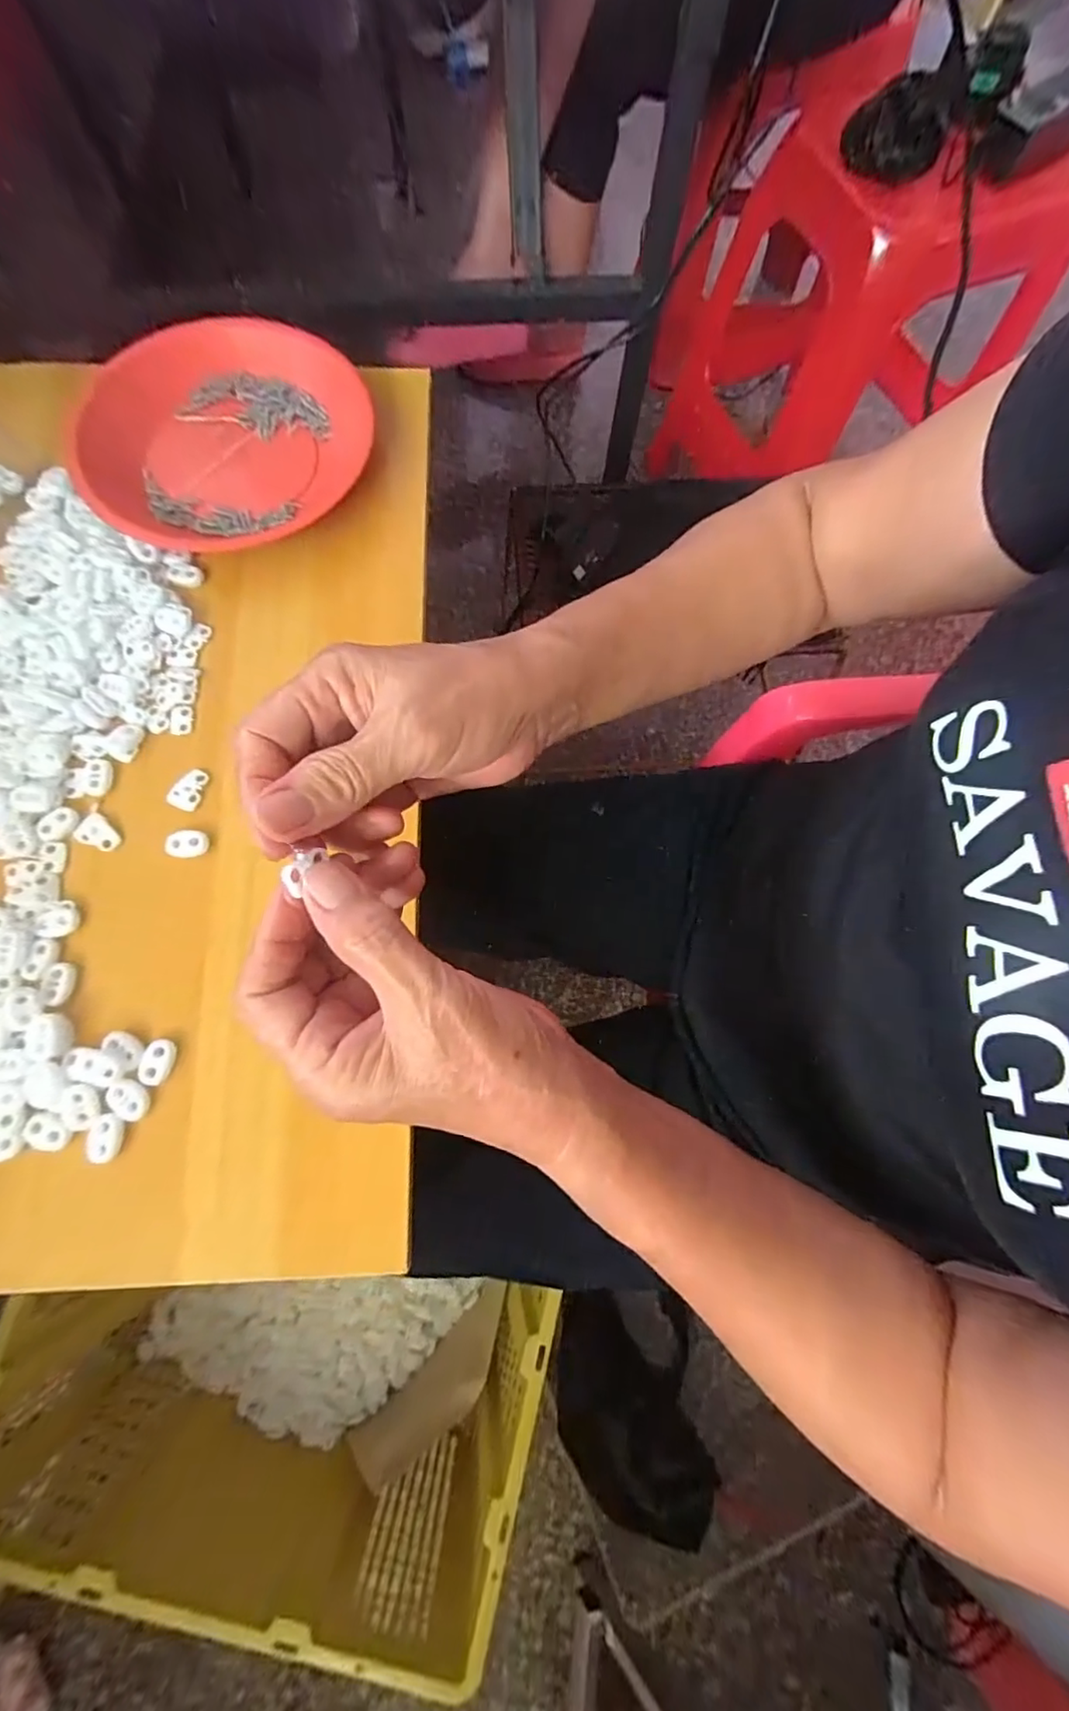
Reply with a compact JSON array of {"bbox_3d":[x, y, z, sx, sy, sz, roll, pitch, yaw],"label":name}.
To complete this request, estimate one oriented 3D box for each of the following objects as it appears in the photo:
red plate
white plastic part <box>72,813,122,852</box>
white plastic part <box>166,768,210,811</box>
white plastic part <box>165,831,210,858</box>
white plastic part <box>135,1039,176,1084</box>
[{"bbox_3d":[-0.214,-0.298,0.401,0.191,0.032,0.181,1,74,-2],"label":"red plate"},{"bbox_3d":[-0.252,-0.014,0.332,0.026,0.004,0.018,18,74,3],"label":"white plastic part"},{"bbox_3d":[-0.205,-0.040,0.339,0.017,0.004,0.026,17,74,3],"label":"white plastic part"},{"bbox_3d":[-0.199,-0.007,0.329,0.023,0.005,0.015,-2,74,-3],"label":"white plastic part"},{"bbox_3d":[-0.196,0.107,0.298,0.015,0.005,0.022,18,74,3],"label":"white plastic part"}]

